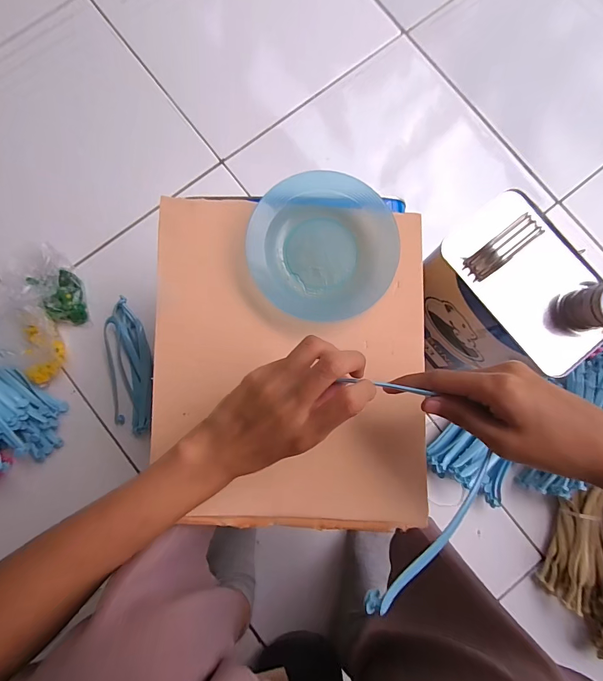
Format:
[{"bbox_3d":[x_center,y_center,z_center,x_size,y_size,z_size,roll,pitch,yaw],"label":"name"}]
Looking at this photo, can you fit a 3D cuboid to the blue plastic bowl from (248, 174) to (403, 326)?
[{"bbox_3d":[0.020,-0.083,0.325,0.129,0.031,0.121,0,84,-1],"label":"blue plastic bowl"}]

